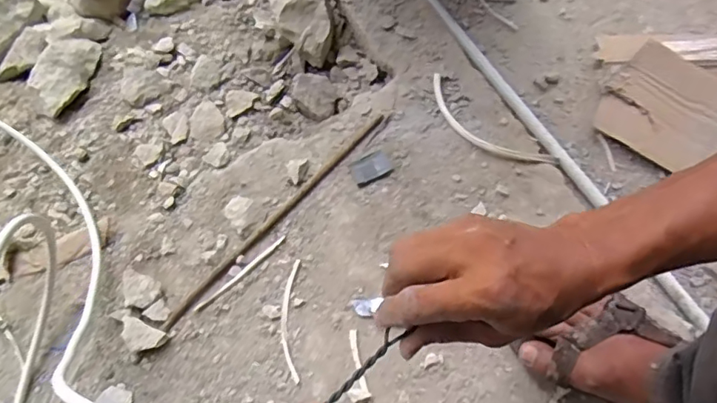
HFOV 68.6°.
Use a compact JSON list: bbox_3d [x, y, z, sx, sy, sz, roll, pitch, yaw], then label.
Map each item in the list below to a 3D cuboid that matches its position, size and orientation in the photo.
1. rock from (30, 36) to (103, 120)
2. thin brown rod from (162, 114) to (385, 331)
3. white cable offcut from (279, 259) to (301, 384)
[{"bbox_3d":[-0.384,-0.170,0.683,0.061,0.028,0.121,19,73,7],"label":"rock"},{"bbox_3d":[-0.091,0.013,0.615,0.013,0.013,0.349,41,76,13],"label":"thin brown rod"},{"bbox_3d":[-0.076,0.130,0.582,0.022,0.005,0.132,-2,71,0],"label":"white cable offcut"}]

